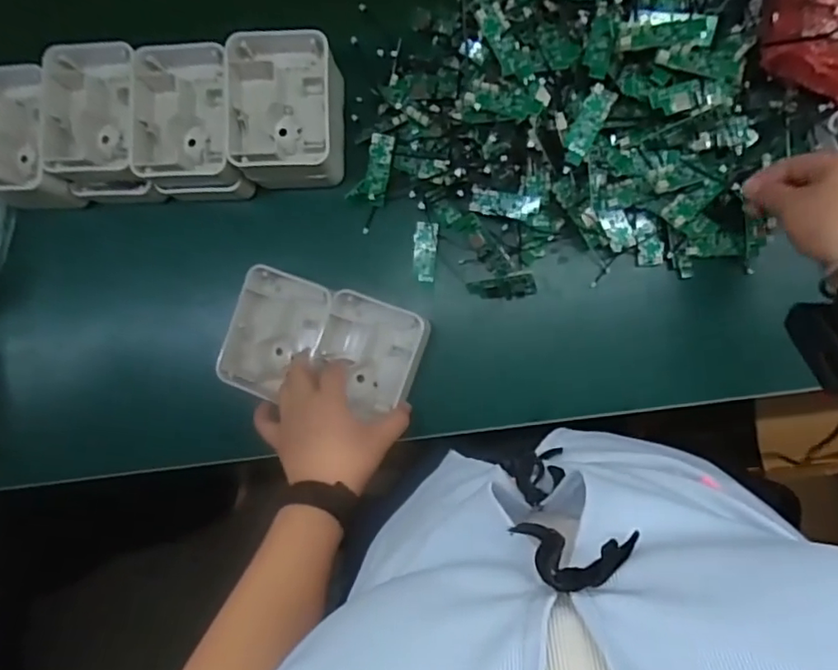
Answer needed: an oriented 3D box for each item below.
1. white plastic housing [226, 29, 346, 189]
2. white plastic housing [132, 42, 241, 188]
[{"bbox_3d":[-0.130,-0.221,0.579,0.098,0.066,0.137,0,88,9],"label":"white plastic housing"},{"bbox_3d":[-0.232,-0.218,0.582,0.106,0.044,0.136,1,88,9],"label":"white plastic housing"}]

